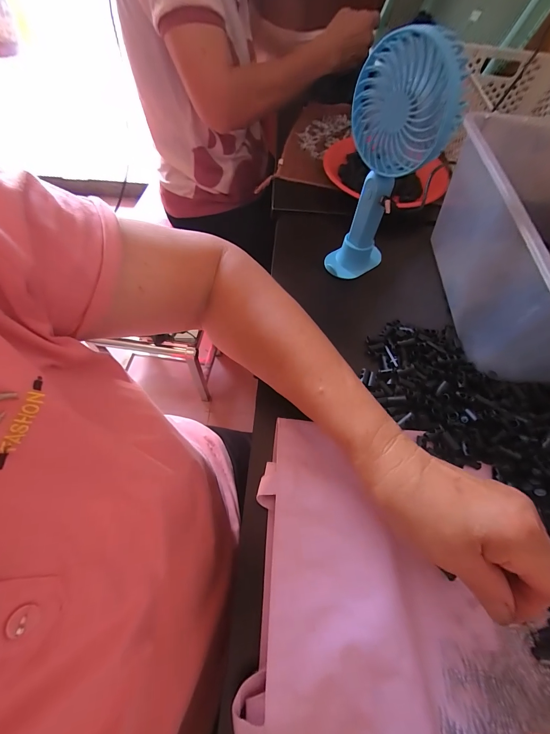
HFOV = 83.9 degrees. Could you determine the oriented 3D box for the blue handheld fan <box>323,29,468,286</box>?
[{"bbox_3d":[0.113,-0.201,0.330,0.089,0.212,0.072,13,60,5],"label":"blue handheld fan"}]

